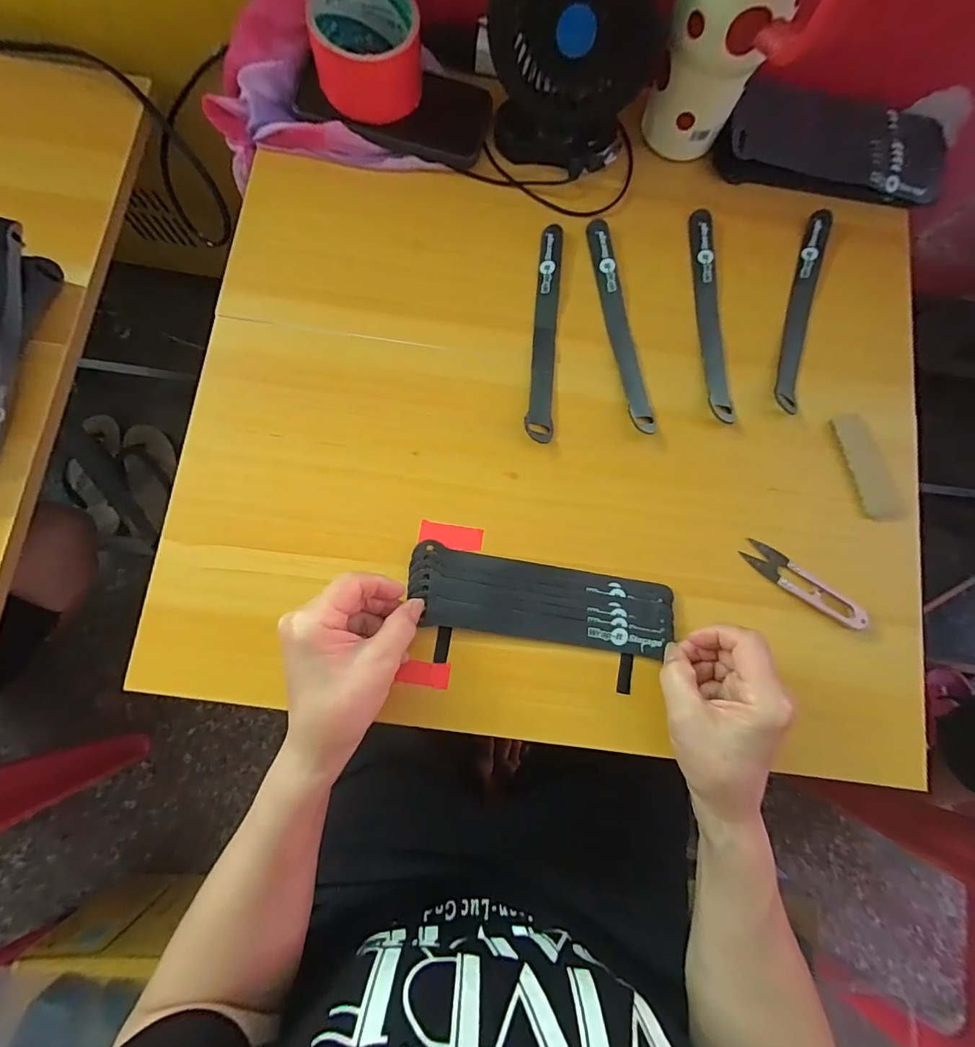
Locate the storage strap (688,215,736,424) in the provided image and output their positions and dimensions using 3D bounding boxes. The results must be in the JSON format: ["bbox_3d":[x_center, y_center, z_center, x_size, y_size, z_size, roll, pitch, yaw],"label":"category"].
[{"bbox_3d":[0.188,-0.177,0.395,0.019,0.009,0.192,-1,81,-2],"label":"storage strap"}]

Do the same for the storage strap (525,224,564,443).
[{"bbox_3d":[0.048,-0.161,0.388,0.021,0.010,0.193,4,81,-1],"label":"storage strap"}]

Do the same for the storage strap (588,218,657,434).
[{"bbox_3d":[0.111,-0.167,0.390,0.020,0.008,0.192,-9,81,-3],"label":"storage strap"}]

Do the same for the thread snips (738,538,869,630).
[{"bbox_3d":[0.244,0.047,0.361,0.097,0.014,0.023,36,82,4],"label":"thread snips"}]

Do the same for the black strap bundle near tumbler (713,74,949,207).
[{"bbox_3d":[0.305,-0.340,0.410,0.194,0.035,0.085,6,81,-1],"label":"black strap bundle near tumbler"}]

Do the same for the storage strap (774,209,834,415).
[{"bbox_3d":[0.269,-0.182,0.398,0.021,0.008,0.189,17,81,1],"label":"storage strap"}]

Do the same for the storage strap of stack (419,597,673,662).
[{"bbox_3d":[0.042,0.079,0.354,0.176,0.012,0.020,9,81,2],"label":"storage strap of stack"}]

